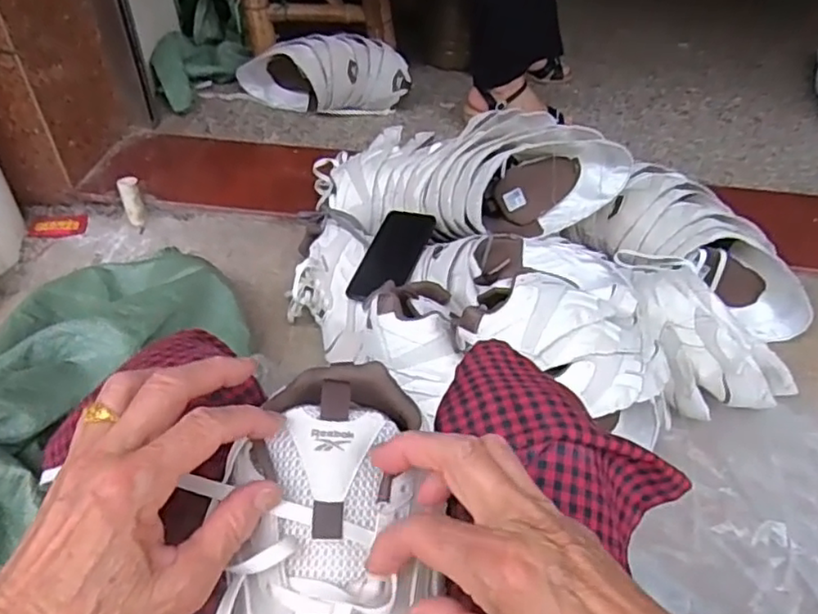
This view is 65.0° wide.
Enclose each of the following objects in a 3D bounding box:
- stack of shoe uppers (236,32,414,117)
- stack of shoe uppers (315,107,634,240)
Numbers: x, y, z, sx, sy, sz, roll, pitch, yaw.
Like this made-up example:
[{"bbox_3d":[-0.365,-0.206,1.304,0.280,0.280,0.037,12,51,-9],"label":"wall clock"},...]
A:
[{"bbox_3d":[-0.179,-0.472,1.314,0.351,0.149,0.140,-5,53,-4],"label":"stack of shoe uppers"},{"bbox_3d":[0.072,-0.202,0.936,0.450,0.140,0.196,18,47,16],"label":"stack of shoe uppers"}]

